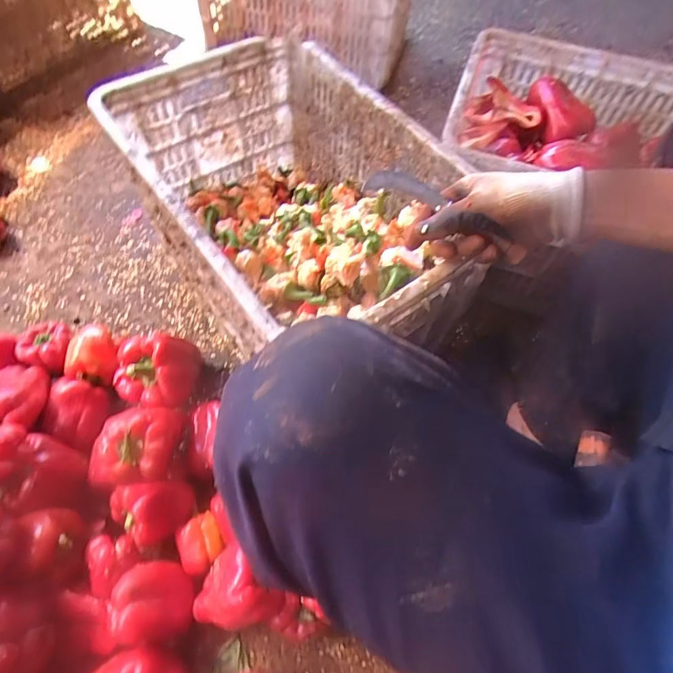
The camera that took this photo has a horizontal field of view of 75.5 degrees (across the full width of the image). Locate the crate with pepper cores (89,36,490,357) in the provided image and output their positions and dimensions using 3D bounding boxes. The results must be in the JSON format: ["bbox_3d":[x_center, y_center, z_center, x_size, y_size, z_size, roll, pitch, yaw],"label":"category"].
[{"bbox_3d":[-0.079,-0.222,0.671,0.358,0.228,0.459,-34,67,-21],"label":"crate with pepper cores"}]

